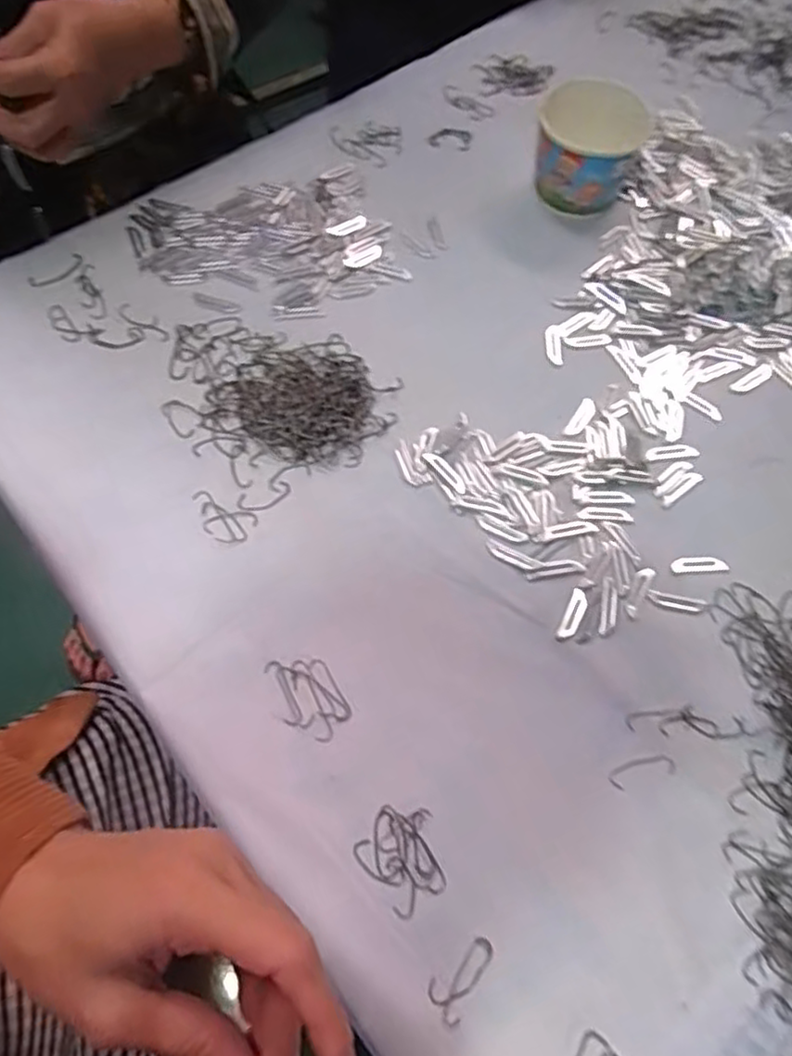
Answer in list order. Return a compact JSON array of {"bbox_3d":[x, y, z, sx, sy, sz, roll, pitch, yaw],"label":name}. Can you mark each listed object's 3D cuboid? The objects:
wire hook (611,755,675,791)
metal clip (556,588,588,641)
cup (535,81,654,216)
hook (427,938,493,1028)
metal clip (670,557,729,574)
[{"bbox_3d":[0.152,0.149,0.410,0.042,0.004,0.013,-16,67,-10],"label":"wire hook"},{"bbox_3d":[0.119,0.058,0.450,0.013,0.004,0.040,25,66,9],"label":"metal clip"},{"bbox_3d":[0.166,-0.332,0.588,0.084,0.080,0.079,1,65,-2],"label":"cup"},{"bbox_3d":[0.034,0.240,0.359,0.022,0.004,0.044,34,68,13],"label":"hook"},{"bbox_3d":[0.215,0.026,0.472,0.040,0.004,0.012,-3,65,-4],"label":"metal clip"}]

